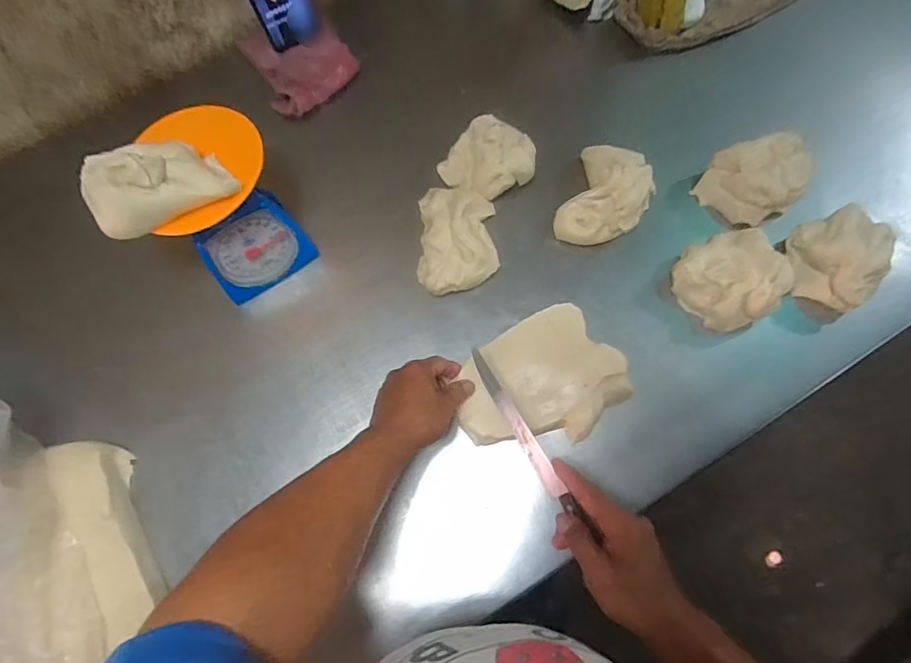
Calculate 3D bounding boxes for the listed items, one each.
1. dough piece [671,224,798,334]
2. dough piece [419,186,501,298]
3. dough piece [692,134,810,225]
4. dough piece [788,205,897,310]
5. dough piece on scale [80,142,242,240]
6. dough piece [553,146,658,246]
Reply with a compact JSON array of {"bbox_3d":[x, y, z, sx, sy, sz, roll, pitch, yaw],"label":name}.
[{"bbox_3d":[0.316,-0.061,0.595,0.111,0.048,0.105,-1,71,2],"label":"dough piece"},{"bbox_3d":[0.002,-0.118,0.640,0.098,0.050,0.145,-3,71,2],"label":"dough piece"},{"bbox_3d":[0.373,-0.192,0.639,0.110,0.054,0.108,36,76,13],"label":"dough piece"},{"bbox_3d":[0.442,-0.082,0.601,0.103,0.060,0.108,-31,73,-8],"label":"dough piece"},{"bbox_3d":[-0.296,-0.146,0.509,0.133,0.045,0.095,-27,72,-7],"label":"dough piece on scale"},{"bbox_3d":[0.190,-0.172,0.641,0.100,0.050,0.144,23,74,10],"label":"dough piece"}]

